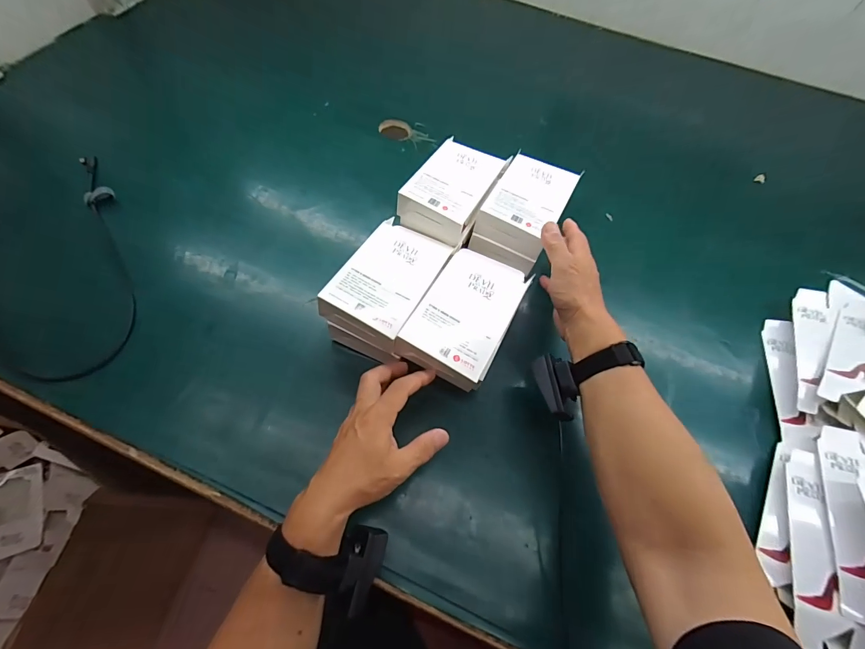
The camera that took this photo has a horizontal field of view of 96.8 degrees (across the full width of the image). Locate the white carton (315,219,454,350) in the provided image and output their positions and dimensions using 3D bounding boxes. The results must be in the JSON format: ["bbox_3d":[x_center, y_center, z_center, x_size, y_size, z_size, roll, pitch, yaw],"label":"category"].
[{"bbox_3d":[-0.049,-0.055,0.447,0.095,0.036,0.150,26,63,9],"label":"white carton"}]

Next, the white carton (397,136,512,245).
[{"bbox_3d":[0.029,-0.188,0.534,0.099,0.044,0.152,30,64,11],"label":"white carton"}]

